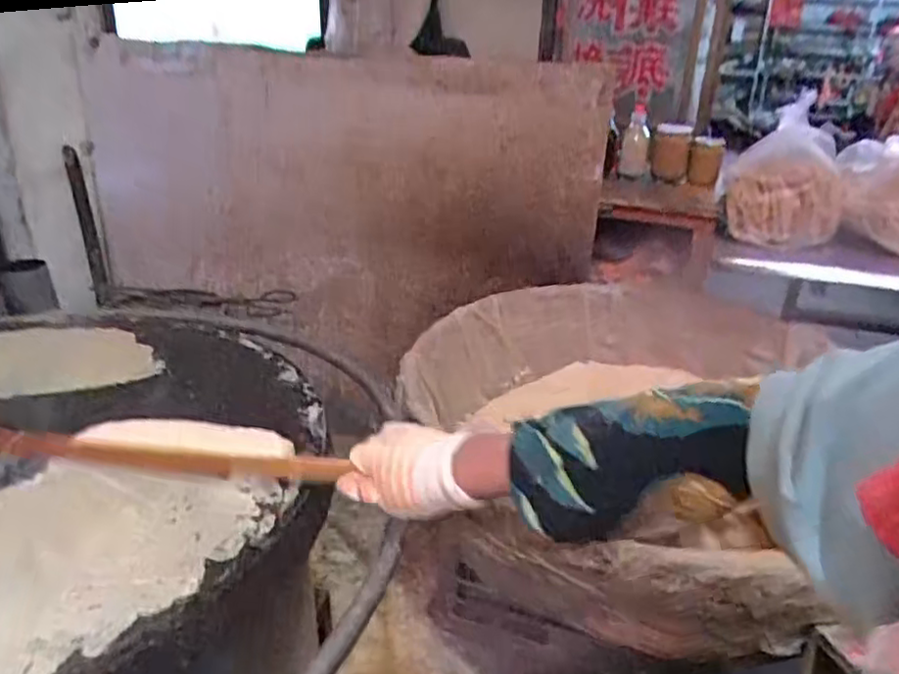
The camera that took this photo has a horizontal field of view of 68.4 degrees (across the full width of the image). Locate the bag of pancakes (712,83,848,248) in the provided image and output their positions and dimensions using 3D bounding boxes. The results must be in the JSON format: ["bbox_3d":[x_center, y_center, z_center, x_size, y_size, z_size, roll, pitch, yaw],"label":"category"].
[{"bbox_3d":[0.554,-0.282,1.109,0.159,0.207,0.224,9,25,13],"label":"bag of pancakes"}]

